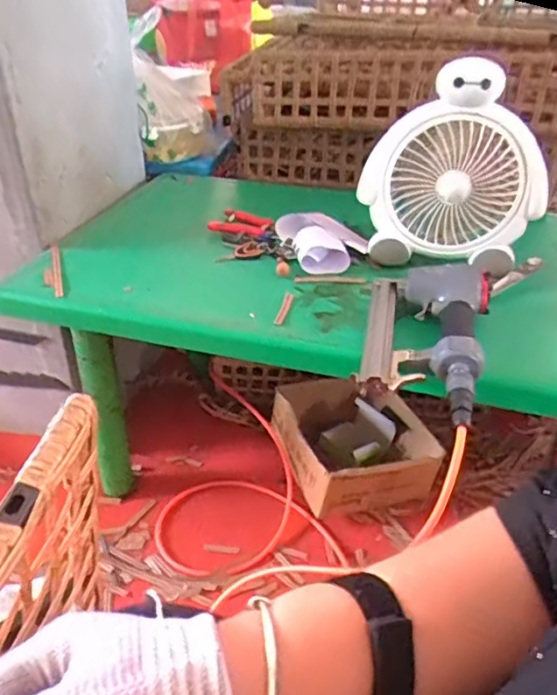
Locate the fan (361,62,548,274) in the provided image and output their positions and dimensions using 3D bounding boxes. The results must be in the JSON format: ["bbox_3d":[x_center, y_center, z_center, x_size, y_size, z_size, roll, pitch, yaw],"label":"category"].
[{"bbox_3d":[0.238,-0.253,0.797,0.234,0.244,0.155,8,38,7],"label":"fan"}]

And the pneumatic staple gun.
[{"bbox_3d":[0.168,-0.018,0.662,0.144,0.070,0.238,10,35,13],"label":"pneumatic staple gun"}]

